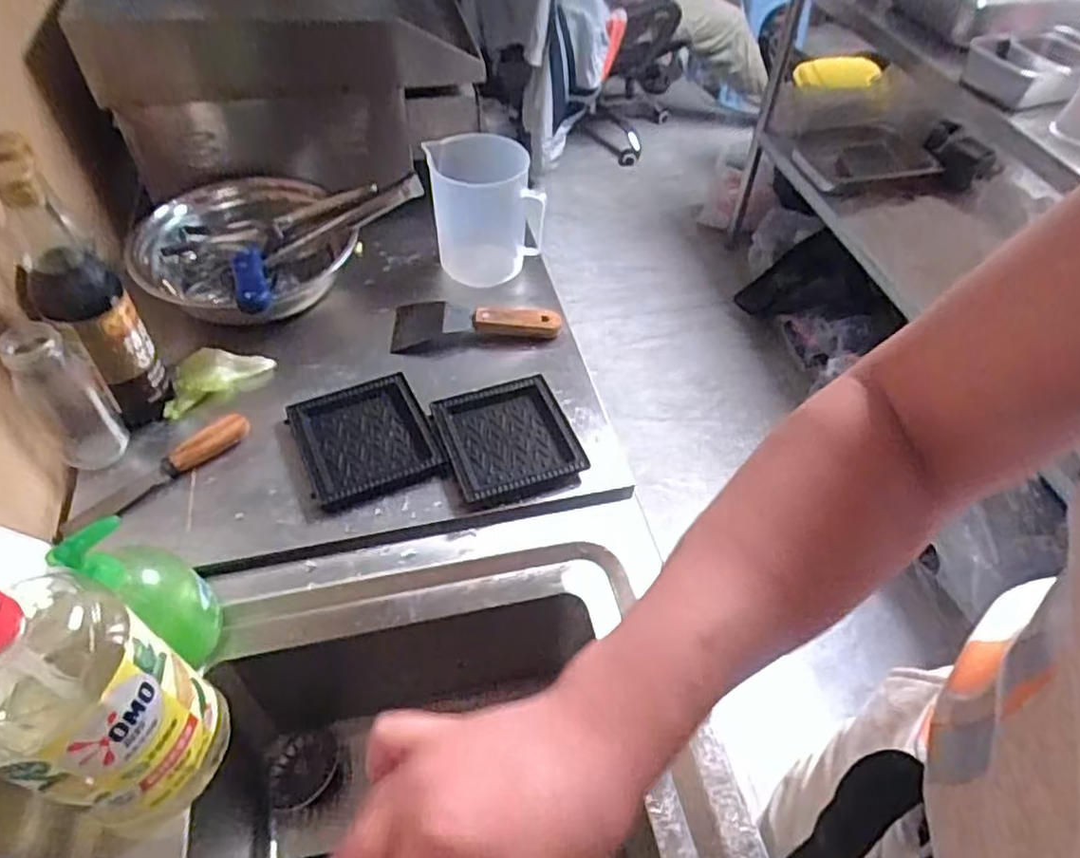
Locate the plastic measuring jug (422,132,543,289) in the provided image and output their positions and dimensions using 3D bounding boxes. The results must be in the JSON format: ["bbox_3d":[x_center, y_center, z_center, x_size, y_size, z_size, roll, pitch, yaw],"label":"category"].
[{"bbox_3d":[-0.063,-0.281,0.894,0.135,0.153,0.126,1,49,-1],"label":"plastic measuring jug"}]

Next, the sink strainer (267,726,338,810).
[{"bbox_3d":[-0.236,0.335,0.698,0.061,0.020,0.074,-1,49,-4],"label":"sink strainer"}]

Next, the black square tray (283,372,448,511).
[{"bbox_3d":[-0.177,0.008,0.714,0.128,0.018,0.137,-19,53,-18],"label":"black square tray"}]

